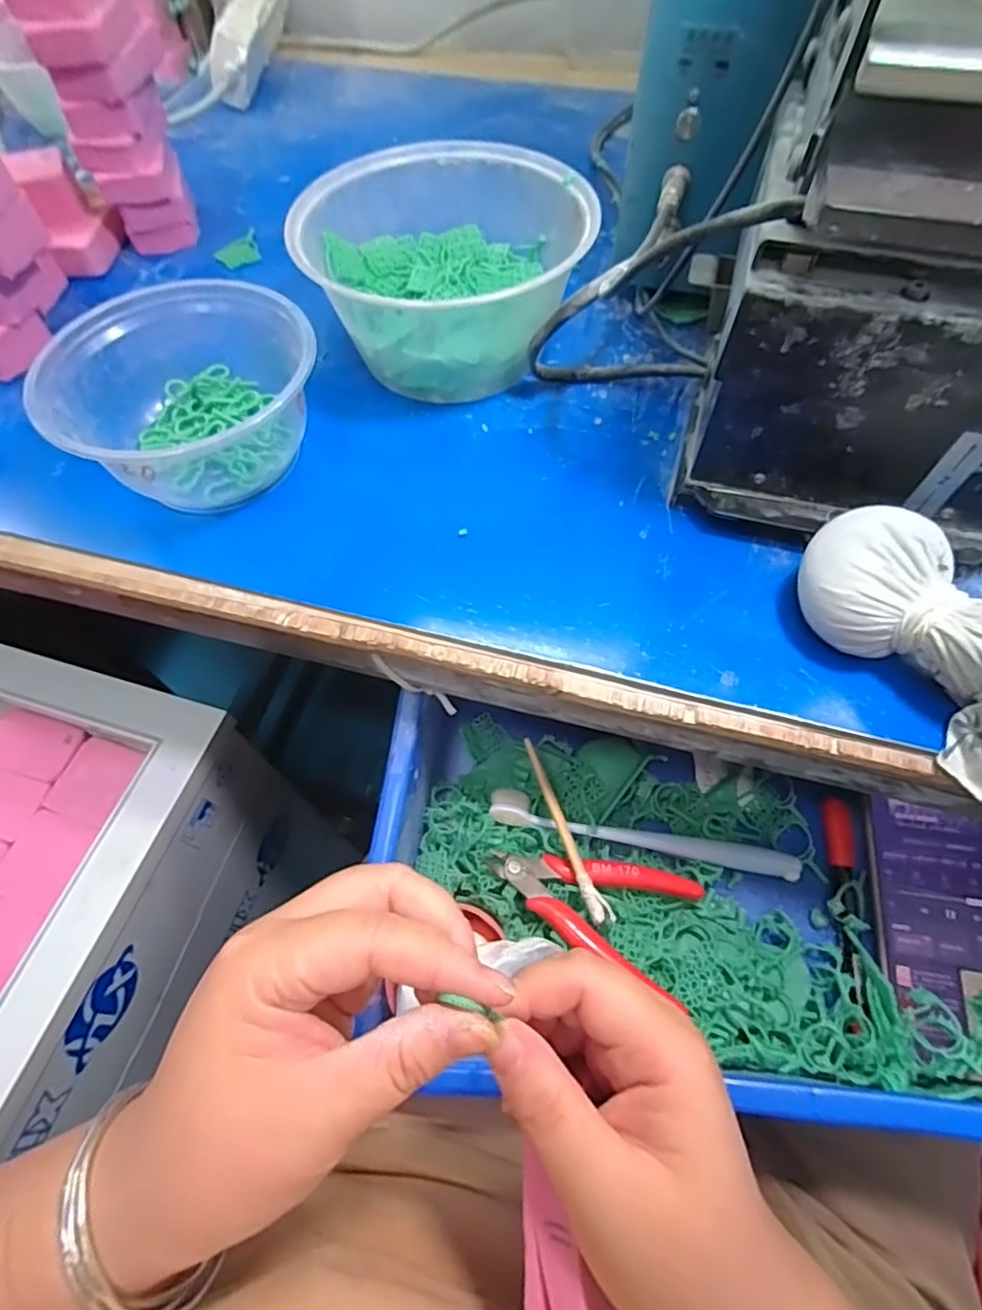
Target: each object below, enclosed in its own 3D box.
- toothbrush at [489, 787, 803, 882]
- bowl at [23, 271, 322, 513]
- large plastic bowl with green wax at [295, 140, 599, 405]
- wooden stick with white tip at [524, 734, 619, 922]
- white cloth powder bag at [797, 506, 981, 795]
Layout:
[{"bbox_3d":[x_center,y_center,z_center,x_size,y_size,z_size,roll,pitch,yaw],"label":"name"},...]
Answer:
[{"bbox_3d":[0.091,0.105,0.358,0.182,0.022,0.021,8,61,6],"label":"toothbrush"},{"bbox_3d":[-0.160,-0.134,0.325,0.121,0.062,0.132,37,68,20],"label":"bowl"},{"bbox_3d":[-0.027,-0.229,0.365,0.164,0.072,0.153,-11,61,-5],"label":"large plastic bowl with green wax"},{"bbox_3d":[0.041,0.096,0.337,0.011,0.004,0.105,-20,75,-10],"label":"wooden stick with white tip"},{"bbox_3d":[0.192,0.003,0.244,0.055,0.049,0.150,-33,65,-16],"label":"white cloth powder bag"}]

